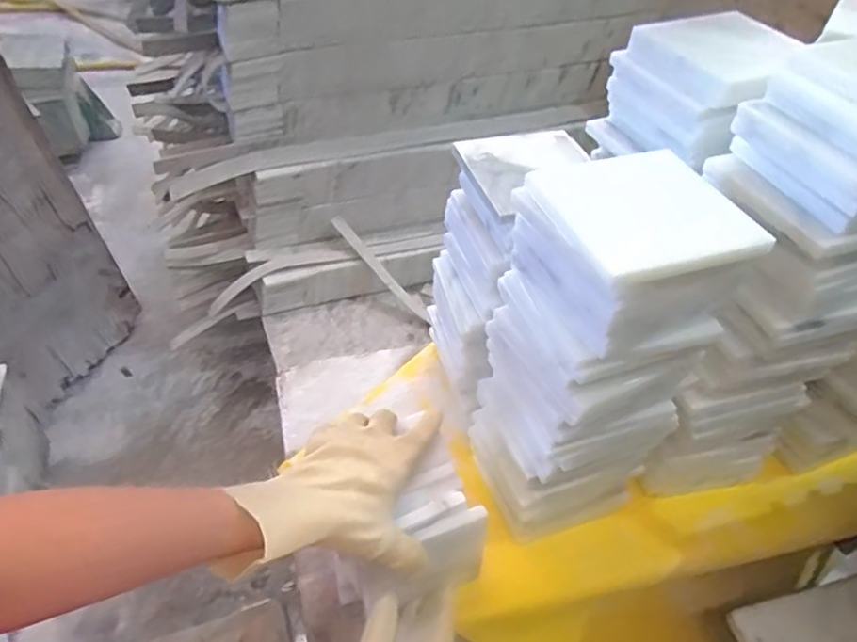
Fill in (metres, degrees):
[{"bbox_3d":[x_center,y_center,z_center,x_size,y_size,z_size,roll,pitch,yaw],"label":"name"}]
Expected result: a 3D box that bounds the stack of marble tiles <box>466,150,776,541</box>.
[{"bbox_3d":[0.114,0.041,0.474,0.114,0.310,0.113,-15,49,-16],"label":"stack of marble tiles"}]

